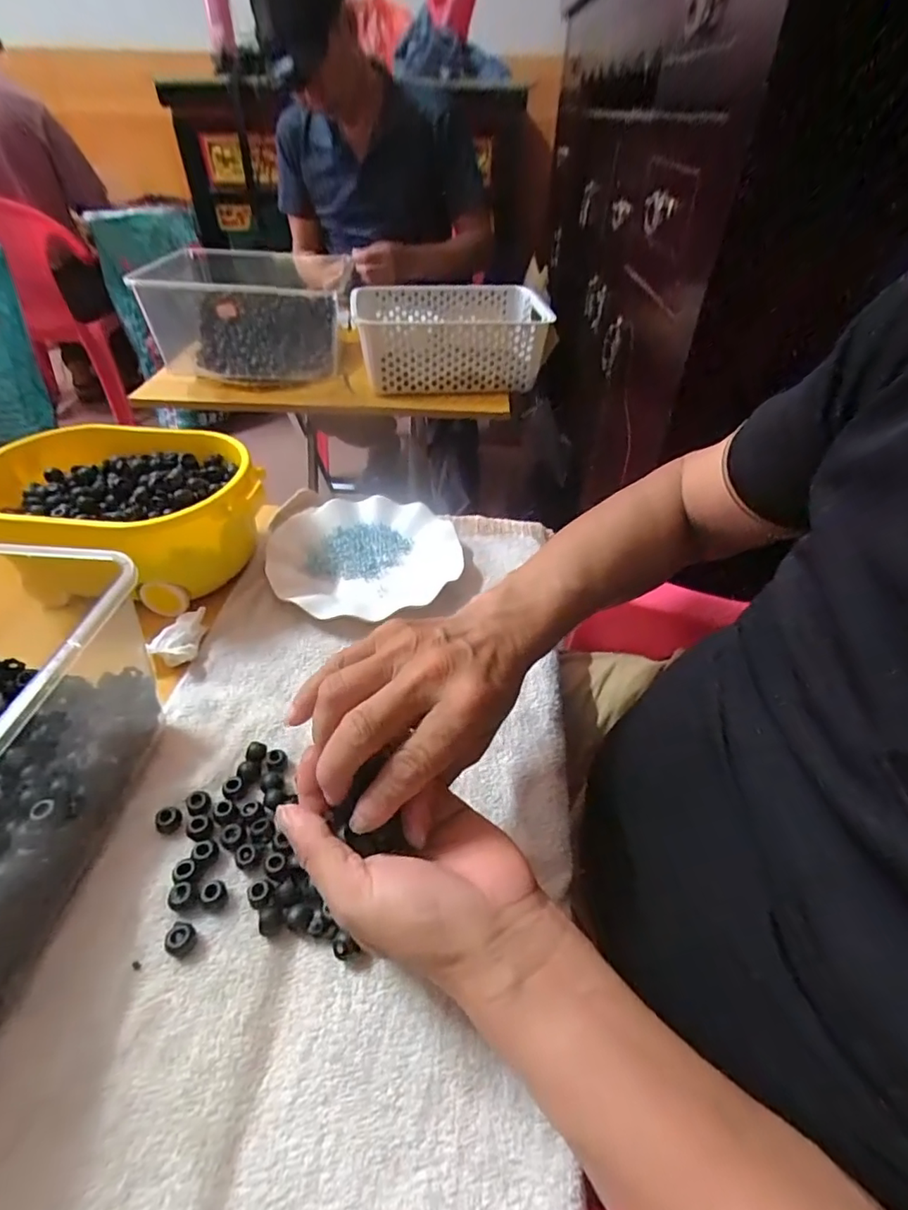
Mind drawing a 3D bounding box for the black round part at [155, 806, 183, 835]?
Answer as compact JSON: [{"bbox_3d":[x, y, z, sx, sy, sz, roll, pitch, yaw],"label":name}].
[{"bbox_3d":[-0.181,0.136,0.345,0.015,0.008,0.015,0,45,0],"label":"black round part"}]

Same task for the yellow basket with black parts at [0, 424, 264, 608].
[{"bbox_3d":[-0.298,-0.086,0.508,0.241,0.093,0.169,1,43,0],"label":"yellow basket with black parts"}]

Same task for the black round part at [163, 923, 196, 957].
[{"bbox_3d":[-0.151,0.184,0.301,0.013,0.010,0.015,22,47,21],"label":"black round part"}]

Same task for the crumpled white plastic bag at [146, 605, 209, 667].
[{"bbox_3d":[-0.224,0.023,0.452,0.032,0.016,0.056,5,43,4],"label":"crumpled white plastic bag"}]

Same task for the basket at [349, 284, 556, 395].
[{"bbox_3d":[-0.004,-0.449,0.907,0.302,0.114,0.214,-6,43,-8],"label":"basket"}]

